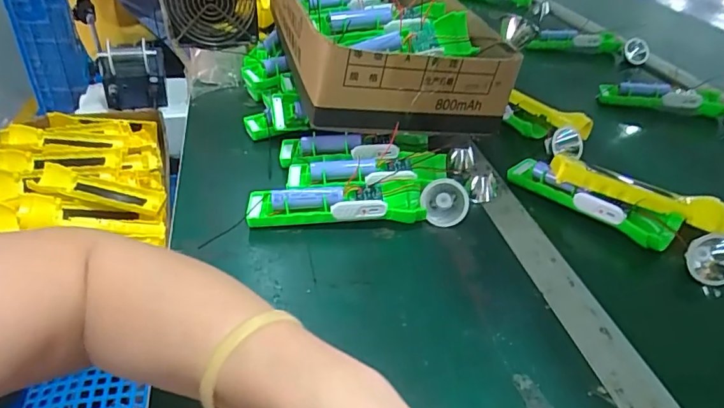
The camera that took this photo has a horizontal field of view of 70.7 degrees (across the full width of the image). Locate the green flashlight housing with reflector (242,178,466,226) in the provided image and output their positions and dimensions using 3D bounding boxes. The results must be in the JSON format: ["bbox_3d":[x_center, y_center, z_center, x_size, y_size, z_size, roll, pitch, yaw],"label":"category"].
[{"bbox_3d":[-0.002,0.001,0.484,0.206,0.036,0.046,0,36,-3],"label":"green flashlight housing with reflector"}]

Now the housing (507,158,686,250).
[{"bbox_3d":[0.224,-0.007,0.510,0.164,0.023,0.049,28,43,32],"label":"housing"}]

